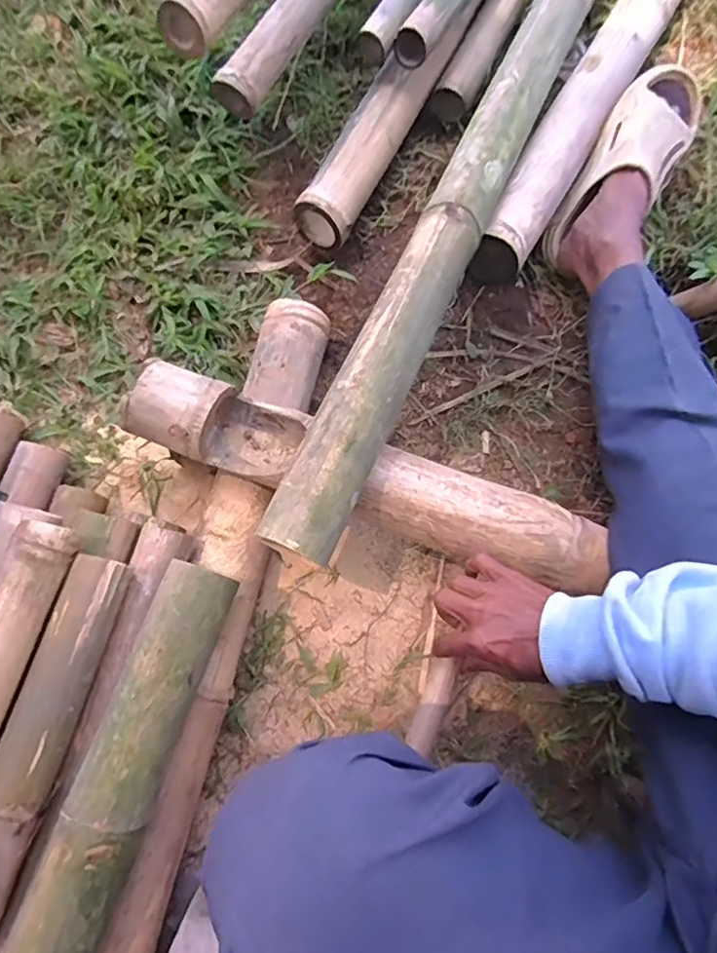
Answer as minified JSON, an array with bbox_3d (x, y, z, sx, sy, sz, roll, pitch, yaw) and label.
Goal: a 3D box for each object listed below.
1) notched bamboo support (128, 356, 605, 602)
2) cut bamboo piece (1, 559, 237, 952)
[{"bbox_3d":[0.014,-0.001,0.592,0.516,0.091,0.084,19,74,7],"label":"notched bamboo support"},{"bbox_3d":[-0.255,0.395,0.431,0.075,0.069,0.679,18,73,7],"label":"cut bamboo piece"}]

